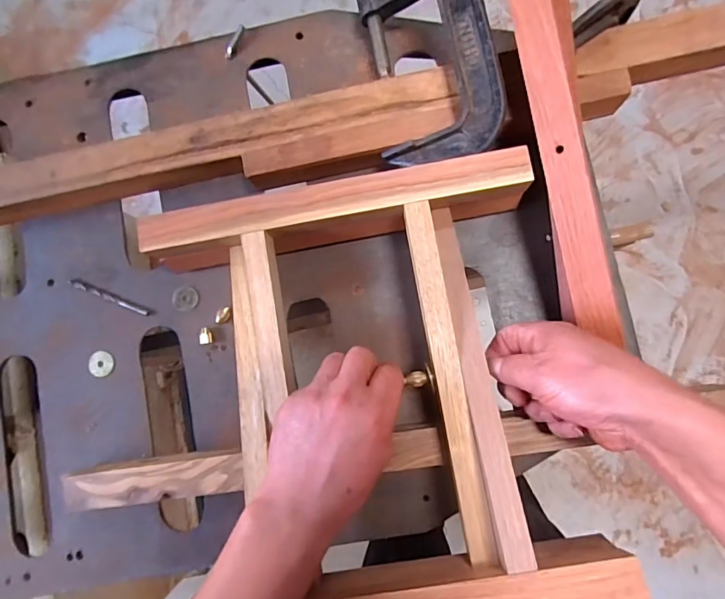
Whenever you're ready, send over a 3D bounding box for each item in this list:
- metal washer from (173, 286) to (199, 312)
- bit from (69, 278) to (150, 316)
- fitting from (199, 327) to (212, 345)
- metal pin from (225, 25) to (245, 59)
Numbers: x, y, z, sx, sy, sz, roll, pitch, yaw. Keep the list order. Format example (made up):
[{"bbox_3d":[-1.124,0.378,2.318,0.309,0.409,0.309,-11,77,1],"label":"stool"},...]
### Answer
[{"bbox_3d":[-0.172,-0.001,0.451,0.026,0.004,0.024,0,84,3],"label":"metal washer"},{"bbox_3d":[-0.248,-0.002,0.453,0.089,0.006,0.008,23,86,5],"label":"bit"},{"bbox_3d":[-0.148,0.035,0.440,0.011,0.007,0.016,0,84,4],"label":"fitting"},{"bbox_3d":[-0.129,-0.260,0.469,0.008,0.010,0.033,31,87,6],"label":"metal pin"}]

